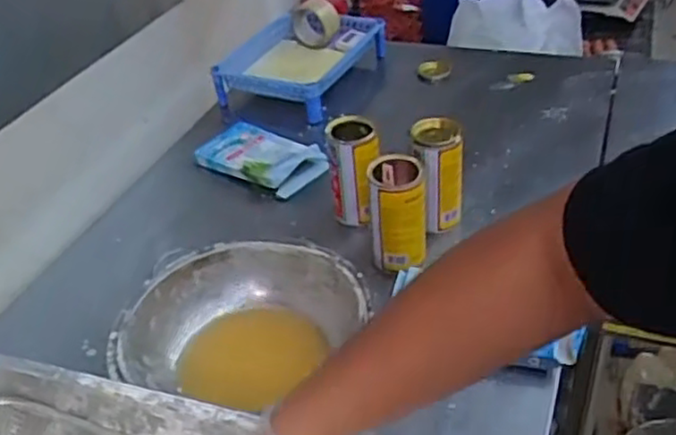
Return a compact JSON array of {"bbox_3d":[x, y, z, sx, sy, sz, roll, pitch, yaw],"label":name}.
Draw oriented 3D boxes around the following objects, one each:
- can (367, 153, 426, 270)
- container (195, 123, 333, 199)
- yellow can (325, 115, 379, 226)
[{"bbox_3d":[0.076,-0.004,0.898,0.067,0.135,0.063,-4,38,3],"label":"can"},{"bbox_3d":[-0.124,-0.098,1.144,0.226,0.033,0.113,27,49,35],"label":"container"},{"bbox_3d":[0.022,-0.066,0.979,0.064,0.137,0.067,-4,38,3],"label":"yellow can"}]

